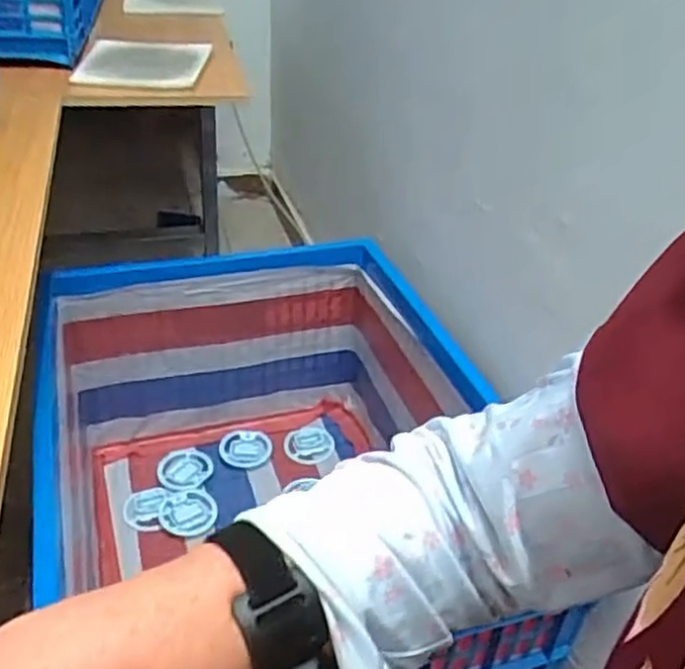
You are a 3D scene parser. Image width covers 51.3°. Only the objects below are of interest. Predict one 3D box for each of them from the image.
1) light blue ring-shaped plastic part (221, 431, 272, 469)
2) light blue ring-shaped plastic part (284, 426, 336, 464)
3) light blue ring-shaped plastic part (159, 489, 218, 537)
[{"bbox_3d":[-0.199,0.232,1.457,0.100,0.022,0.083,-3,35,-11],"label":"light blue ring-shaped plastic part"},{"bbox_3d":[-0.066,0.226,1.478,0.100,0.017,0.096,3,34,-2],"label":"light blue ring-shaped plastic part"},{"bbox_3d":[-0.289,0.333,1.337,0.104,0.008,0.095,1,49,-21],"label":"light blue ring-shaped plastic part"}]

